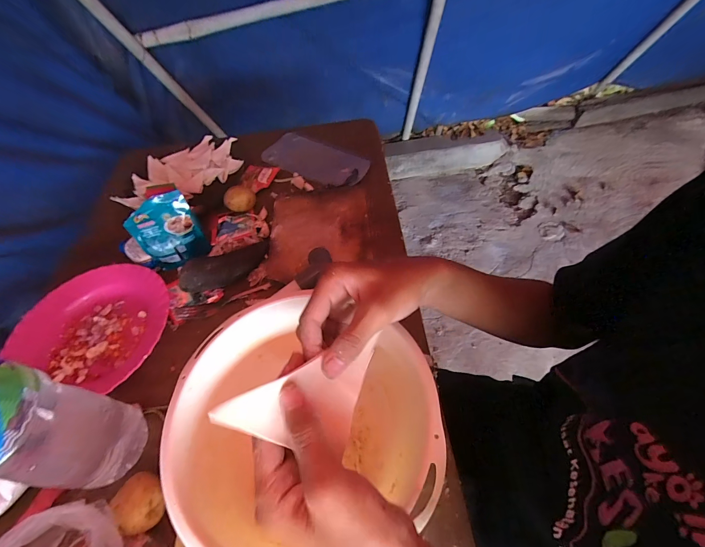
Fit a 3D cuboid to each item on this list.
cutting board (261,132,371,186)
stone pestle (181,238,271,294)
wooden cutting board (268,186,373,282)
[{"bbox_3d":[-0.074,-0.235,0.647,0.229,0.010,0.105,27,62,25],"label":"cutting board"},{"bbox_3d":[-0.191,-0.015,0.482,0.141,0.038,0.045,-32,56,-15],"label":"stone pestle"},{"bbox_3d":[-0.056,-0.070,0.528,0.159,0.013,0.195,-4,55,2],"label":"wooden cutting board"}]

